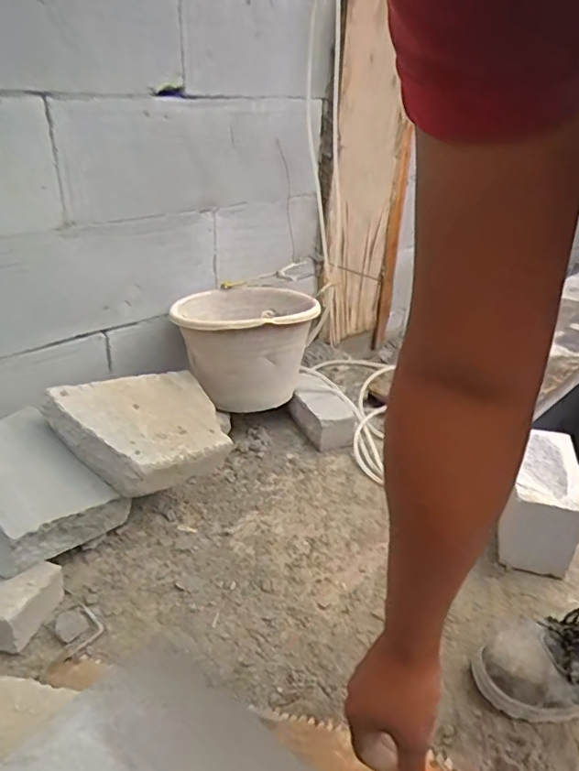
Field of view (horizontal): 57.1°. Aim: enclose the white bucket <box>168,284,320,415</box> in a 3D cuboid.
[{"bbox_3d":[-0.096,-0.097,1.101,0.251,0.204,0.314,-4,30,-11],"label":"white bucket"}]

